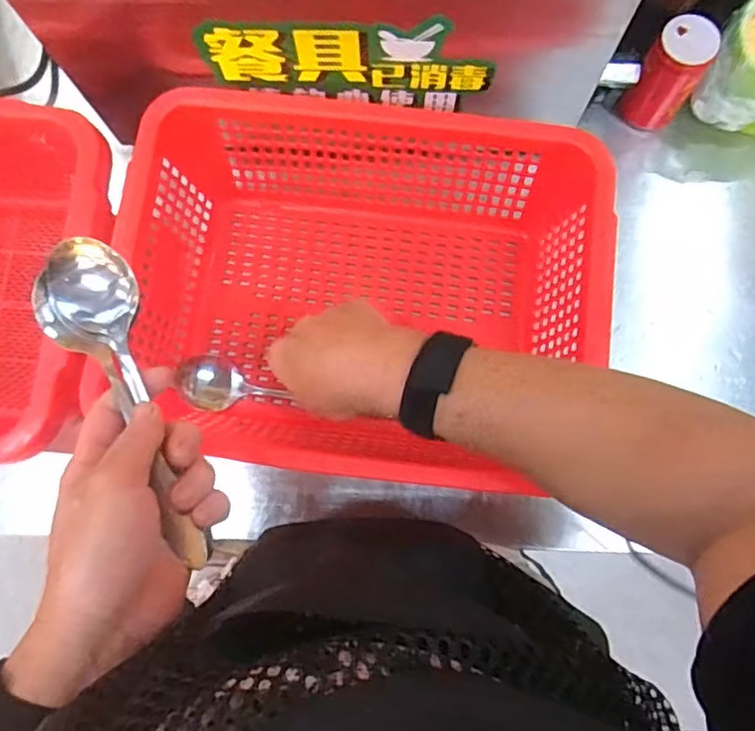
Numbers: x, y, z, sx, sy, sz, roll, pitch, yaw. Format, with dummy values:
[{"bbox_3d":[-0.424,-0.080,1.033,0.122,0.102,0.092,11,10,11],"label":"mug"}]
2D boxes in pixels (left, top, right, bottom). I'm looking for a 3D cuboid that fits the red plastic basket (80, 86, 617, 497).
[{"bbox_3d":[-0.014,-0.060,0.471,0.339,0.110,0.248,13,80,3],"label":"red plastic basket"}]

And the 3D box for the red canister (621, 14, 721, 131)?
[{"bbox_3d":[0.244,-0.243,0.511,0.046,0.087,0.038,31,81,7],"label":"red canister"}]

